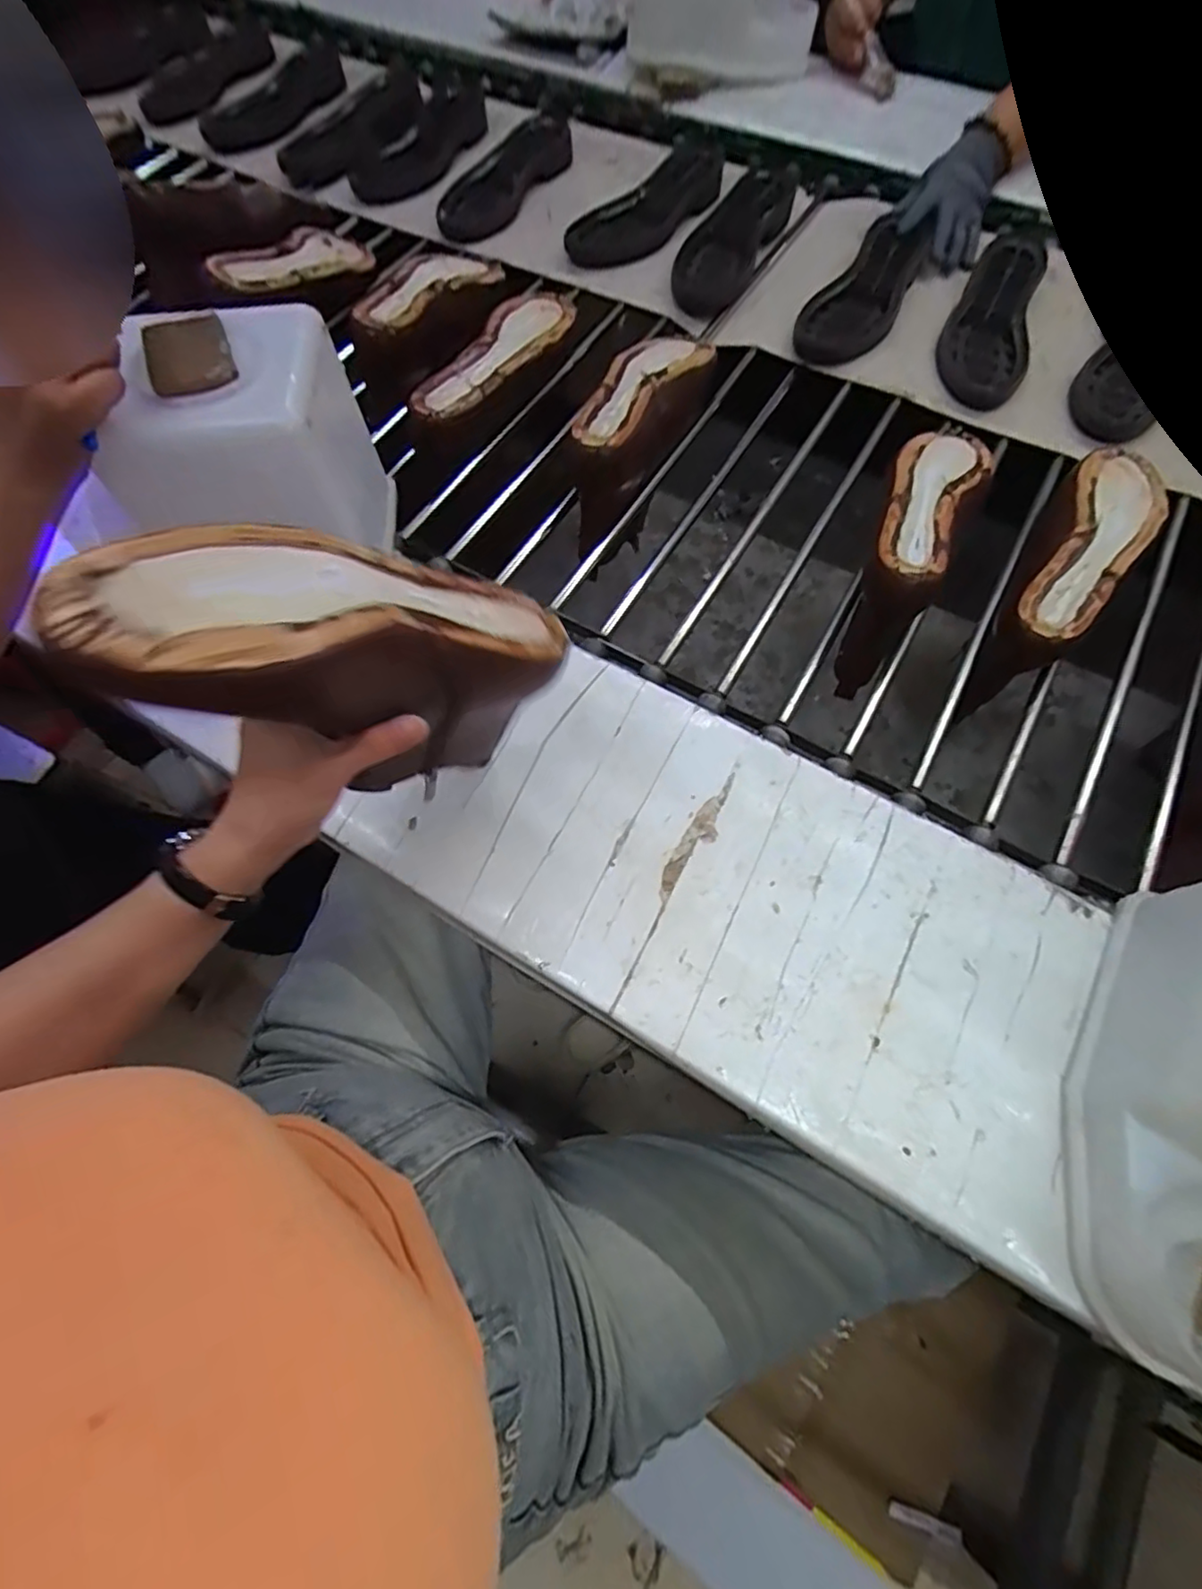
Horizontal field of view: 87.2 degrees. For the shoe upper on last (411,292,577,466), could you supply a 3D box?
[{"bbox_3d":[-0.108,-0.460,0.684,0.078,0.053,0.251,29,70,12],"label":"shoe upper on last"}]

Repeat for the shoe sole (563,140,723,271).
[{"bbox_3d":[0.076,-0.781,0.835,0.269,0.026,0.107,-41,72,-15],"label":"shoe sole"}]

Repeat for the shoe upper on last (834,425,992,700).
[{"bbox_3d":[0.283,-0.234,0.593,0.076,0.119,0.258,28,70,12],"label":"shoe upper on last"}]

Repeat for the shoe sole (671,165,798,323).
[{"bbox_3d":[0.165,-0.715,0.801,0.098,0.033,0.268,24,69,11],"label":"shoe sole"}]

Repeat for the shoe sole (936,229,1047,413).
[{"bbox_3d":[0.449,-0.553,0.725,0.091,0.031,0.271,17,68,8],"label":"shoe sole"}]

